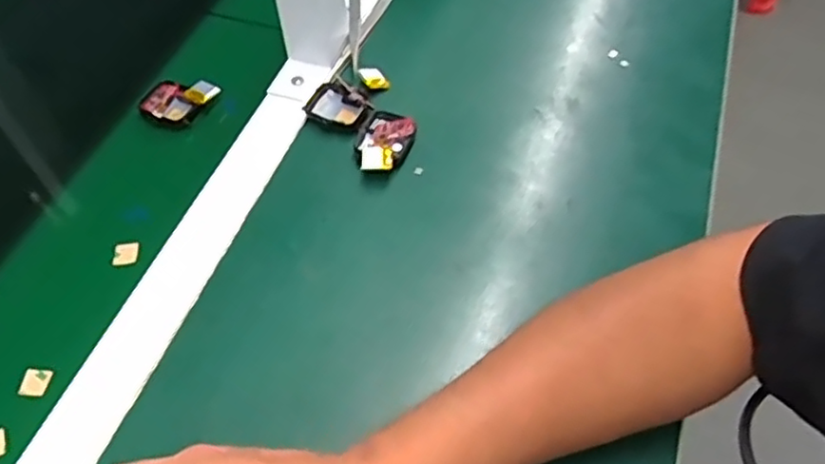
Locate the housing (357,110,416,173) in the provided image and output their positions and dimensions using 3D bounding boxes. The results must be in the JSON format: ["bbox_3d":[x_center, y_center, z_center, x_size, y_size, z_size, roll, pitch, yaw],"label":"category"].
[{"bbox_3d":[-0.023,-0.067,0.484,0.039,0.014,0.059,21,58,15],"label":"housing"}]

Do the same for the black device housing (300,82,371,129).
[{"bbox_3d":[-0.059,-0.096,0.506,0.048,0.011,0.034,27,60,18],"label":"black device housing"}]

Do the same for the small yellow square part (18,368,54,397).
[{"bbox_3d":[-0.224,0.089,0.391,0.016,0.004,0.017,7,59,-5],"label":"small yellow square part"}]

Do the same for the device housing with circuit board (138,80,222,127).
[{"bbox_3d":[-0.181,-0.100,0.507,0.053,0.012,0.042,14,56,11],"label":"device housing with circuit board"}]

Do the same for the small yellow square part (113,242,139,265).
[{"bbox_3d":[-0.193,0.014,0.441,0.016,0.004,0.016,-8,55,-4],"label":"small yellow square part"}]

